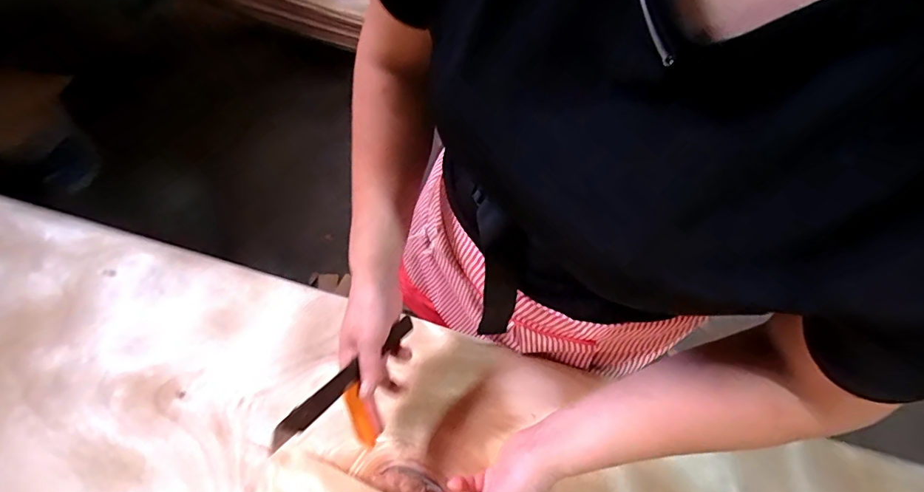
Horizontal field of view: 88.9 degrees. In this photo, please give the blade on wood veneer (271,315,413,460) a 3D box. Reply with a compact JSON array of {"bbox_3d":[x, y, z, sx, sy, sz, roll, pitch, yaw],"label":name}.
[{"bbox_3d":[-0.102,0.118,0.427,0.173,0.005,0.019,-38,109,-46],"label":"blade on wood veneer"}]

